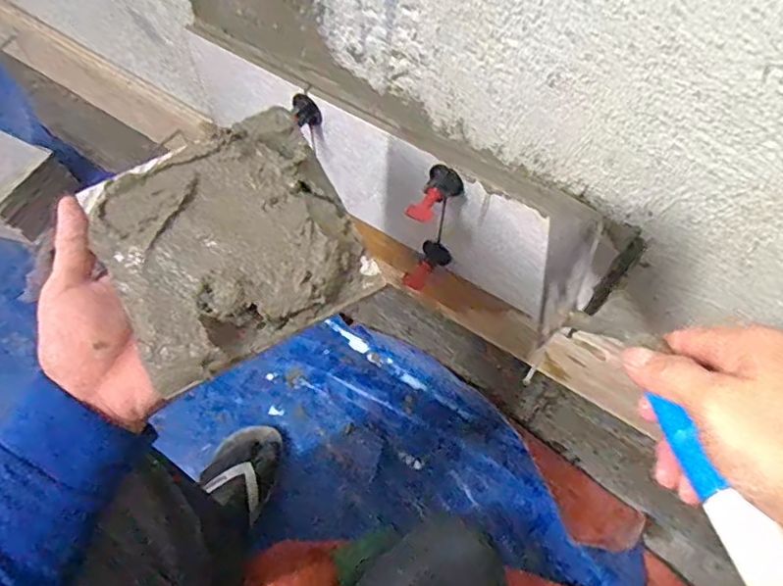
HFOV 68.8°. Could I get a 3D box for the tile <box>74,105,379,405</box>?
[{"bbox_3d":[-0.101,-0.035,0.354,0.144,0.021,0.144,-28,77,-8],"label":"tile"}]

